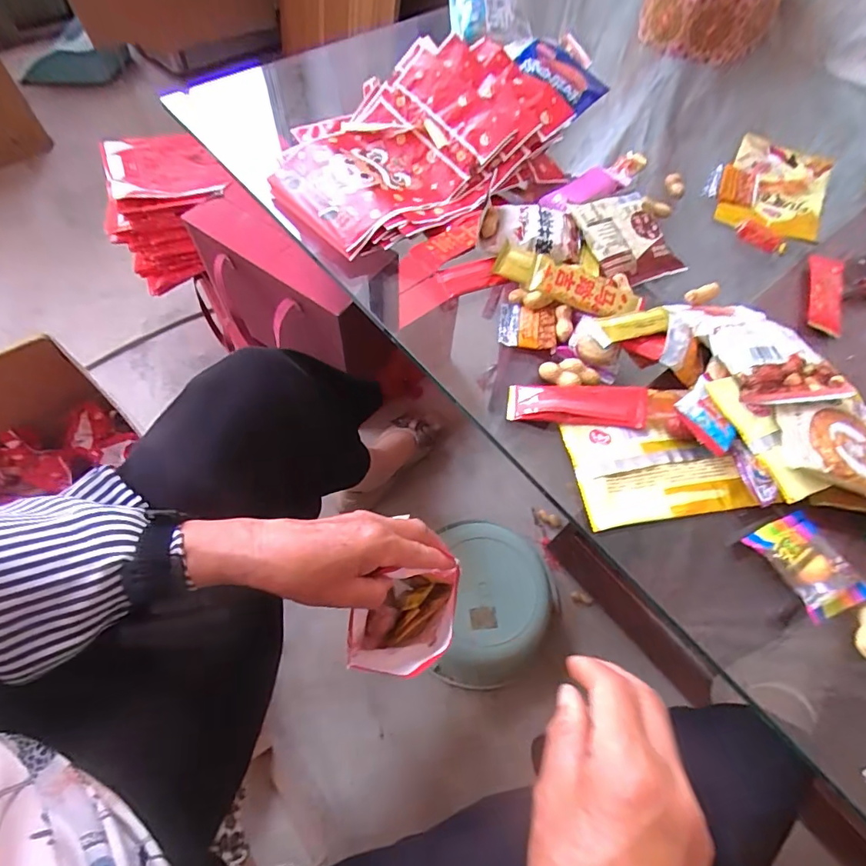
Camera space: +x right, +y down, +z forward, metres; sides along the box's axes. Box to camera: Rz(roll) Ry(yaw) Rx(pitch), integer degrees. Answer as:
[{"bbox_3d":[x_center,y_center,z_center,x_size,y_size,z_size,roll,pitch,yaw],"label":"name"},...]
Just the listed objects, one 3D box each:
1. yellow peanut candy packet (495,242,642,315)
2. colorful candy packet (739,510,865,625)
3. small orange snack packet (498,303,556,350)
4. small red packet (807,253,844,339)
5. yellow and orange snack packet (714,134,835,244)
[{"bbox_3d":[0.118,-0.134,0.421,0.130,0.017,0.041,19,63,6],"label":"yellow peanut candy packet"},{"bbox_3d":[0.252,0.088,0.326,0.046,0.016,0.066,-24,67,-15],"label":"colorful candy packet"},{"bbox_3d":[0.082,-0.095,0.428,0.048,0.012,0.043,9,62,1],"label":"small orange snack packet"},{"bbox_3d":[0.373,-0.133,0.463,0.031,0.007,0.092,21,66,4],"label":"small red packet"},{"bbox_3d":[0.373,-0.266,0.531,0.108,0.019,0.153,25,64,9],"label":"yellow and orange snack packet"}]

